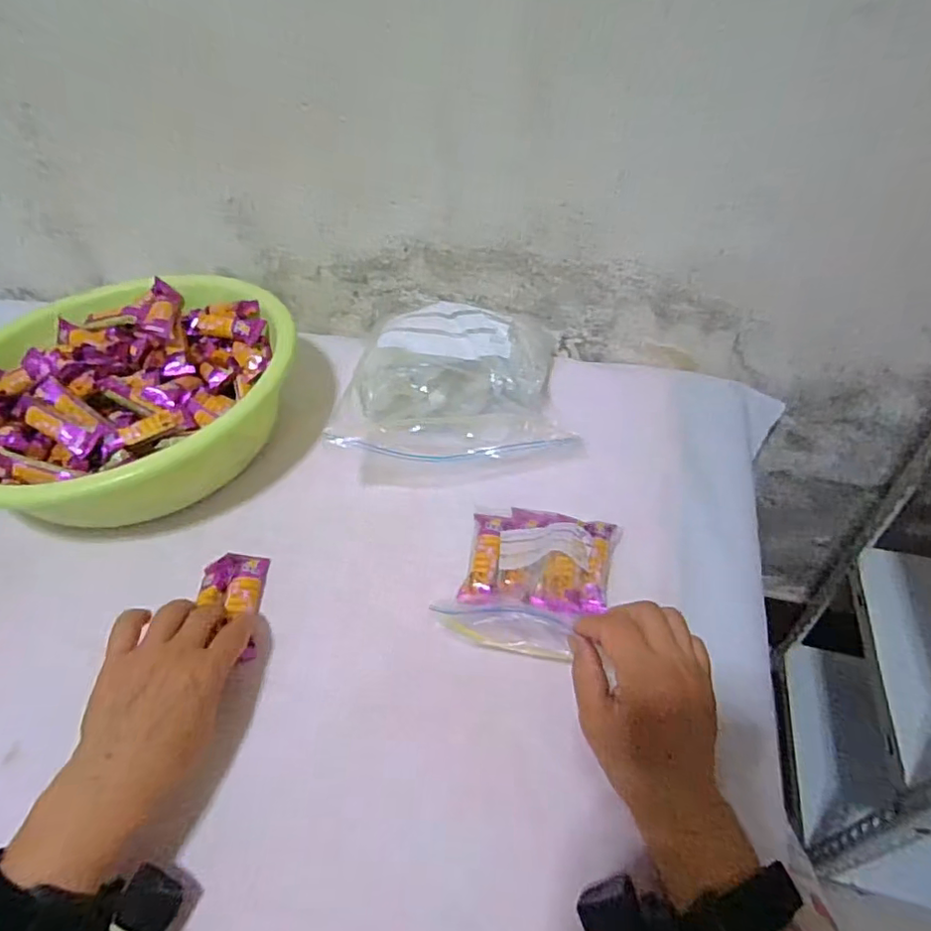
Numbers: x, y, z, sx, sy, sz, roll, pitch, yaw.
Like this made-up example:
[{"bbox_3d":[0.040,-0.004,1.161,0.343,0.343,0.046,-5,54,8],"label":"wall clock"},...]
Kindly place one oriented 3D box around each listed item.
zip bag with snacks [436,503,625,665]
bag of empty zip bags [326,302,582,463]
[{"bbox_3d":[0.051,0.083,0.445,0.119,0.038,0.138,13,53,14],"label":"zip bag with snacks"},{"bbox_3d":[-0.018,-0.090,0.580,0.225,0.086,0.143,-6,47,4],"label":"bag of empty zip bags"}]

